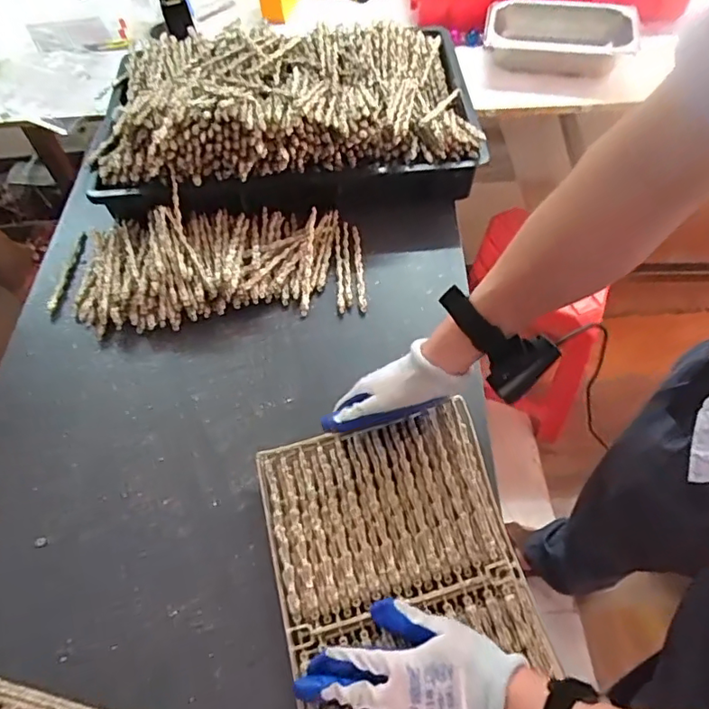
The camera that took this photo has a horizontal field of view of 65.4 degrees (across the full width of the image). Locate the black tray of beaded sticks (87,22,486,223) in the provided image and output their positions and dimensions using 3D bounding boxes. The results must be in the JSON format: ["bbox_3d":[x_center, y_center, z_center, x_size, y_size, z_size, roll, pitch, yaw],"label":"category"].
[{"bbox_3d":[-0.101,-0.388,0.864,0.570,0.161,0.360,-8,57,-2],"label":"black tray of beaded sticks"}]

